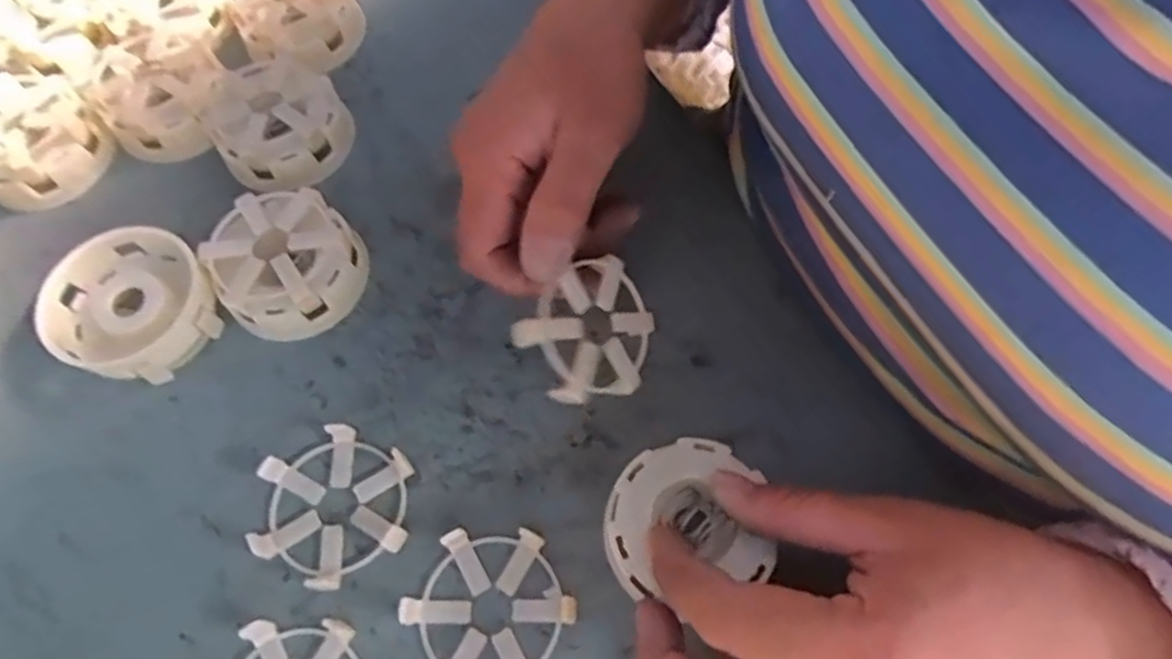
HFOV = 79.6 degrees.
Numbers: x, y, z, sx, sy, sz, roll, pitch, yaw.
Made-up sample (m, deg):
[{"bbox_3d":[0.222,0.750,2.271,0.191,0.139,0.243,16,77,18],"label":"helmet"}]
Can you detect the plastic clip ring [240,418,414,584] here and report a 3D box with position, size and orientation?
[{"bbox_3d":[-0.103,0.071,0.287,0.065,0.013,0.057,-31,66,-13],"label":"plastic clip ring"}]

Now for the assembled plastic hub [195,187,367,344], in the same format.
[{"bbox_3d":[-0.138,-0.031,0.327,0.062,0.033,0.061,-1,63,2],"label":"assembled plastic hub"}]

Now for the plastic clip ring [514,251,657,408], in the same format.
[{"bbox_3d":[0.003,0.002,0.294,0.059,0.011,0.054,-43,109,-34],"label":"plastic clip ring"}]

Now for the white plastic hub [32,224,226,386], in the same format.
[{"bbox_3d":[-0.206,-0.009,0.320,0.070,0.033,0.067,-1,63,2],"label":"white plastic hub"}]

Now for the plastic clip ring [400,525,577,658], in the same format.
[{"bbox_3d":[-0.037,0.107,0.267,0.057,0.012,0.063,26,67,15],"label":"plastic clip ring"}]

